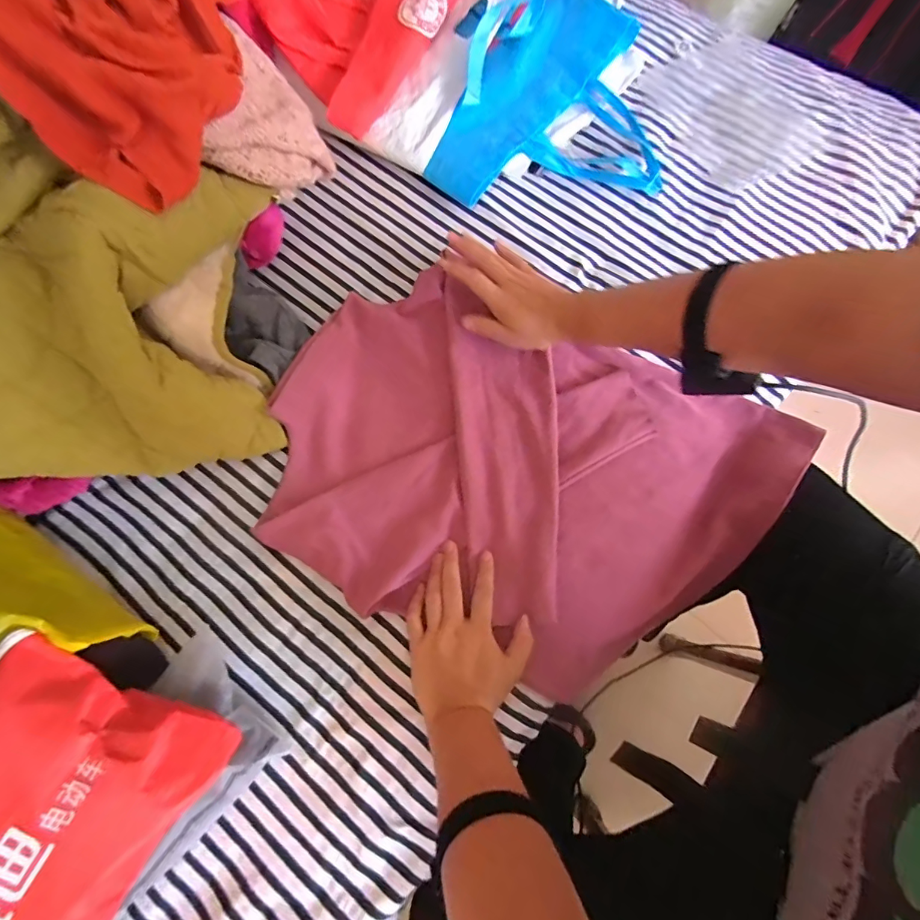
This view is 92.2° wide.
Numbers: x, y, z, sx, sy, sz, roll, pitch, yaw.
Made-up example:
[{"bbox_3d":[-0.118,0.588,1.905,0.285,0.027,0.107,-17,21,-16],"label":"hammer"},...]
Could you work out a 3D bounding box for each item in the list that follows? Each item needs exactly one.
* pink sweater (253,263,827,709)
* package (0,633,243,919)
[{"bbox_3d":[0.067,0.007,0.516,0.560,0.053,0.405,23,76,7],"label":"pink sweater"},{"bbox_3d":[-0.327,0.288,0.333,0.196,0.068,0.230,35,58,-15],"label":"package"}]

